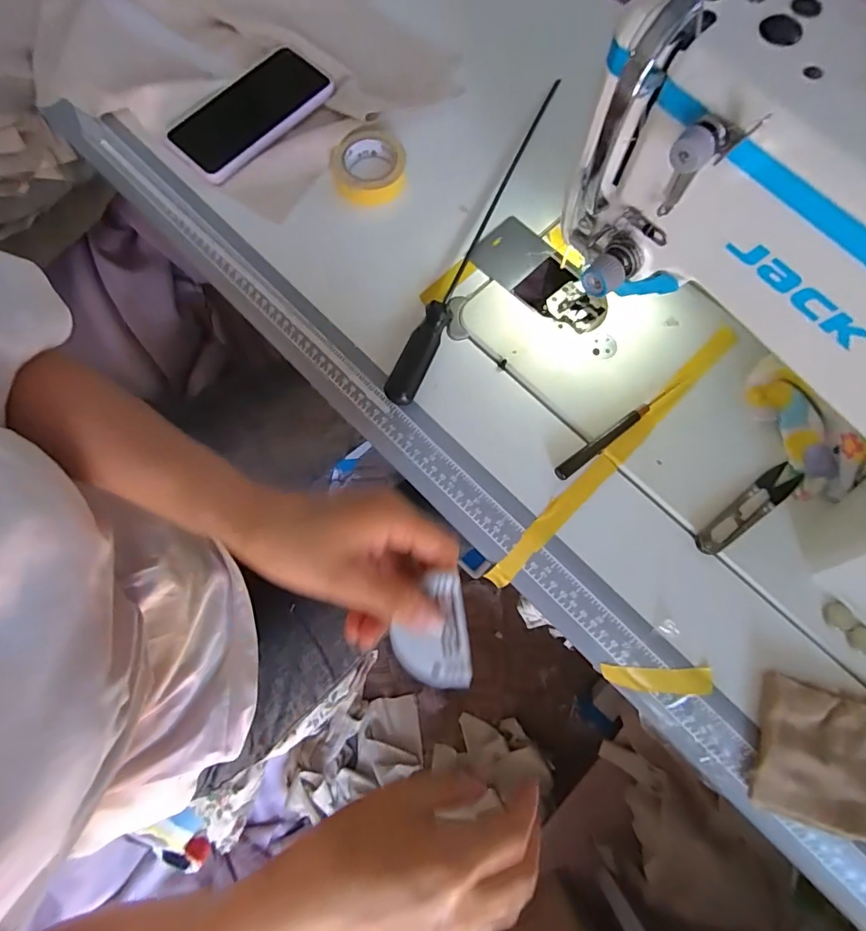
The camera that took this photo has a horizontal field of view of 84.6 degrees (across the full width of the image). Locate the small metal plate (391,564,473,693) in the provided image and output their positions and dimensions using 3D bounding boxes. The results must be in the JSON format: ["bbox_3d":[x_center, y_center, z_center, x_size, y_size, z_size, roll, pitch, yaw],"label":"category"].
[{"bbox_3d":[-0.002,0.097,0.275,0.044,0.004,0.063,-8,91,9],"label":"small metal plate"}]

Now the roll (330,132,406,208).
[{"bbox_3d":[-0.059,-0.276,0.442,0.066,0.015,0.067,0,75,0],"label":"roll"}]

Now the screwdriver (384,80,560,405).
[{"bbox_3d":[0.051,-0.216,0.427,0.024,0.026,0.376,25,77,7],"label":"screwdriver"}]

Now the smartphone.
[{"bbox_3d":[-0.176,-0.343,0.465,0.081,0.017,0.158,43,80,11],"label":"smartphone"}]

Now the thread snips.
[{"bbox_3d":[0.242,0.033,0.364,0.100,0.008,0.021,-36,78,-9],"label":"thread snips"}]

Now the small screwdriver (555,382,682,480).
[{"bbox_3d":[0.148,-0.029,0.379,0.127,0.006,0.011,-36,78,-8],"label":"small screwdriver"}]

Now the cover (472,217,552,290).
[{"bbox_3d":[0.070,-0.194,0.434,0.064,0.004,0.055,-42,79,-10],"label":"cover"}]

